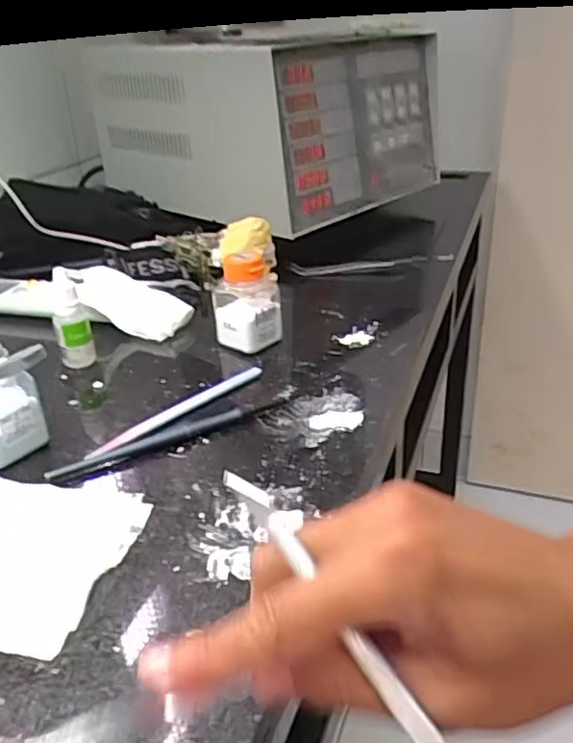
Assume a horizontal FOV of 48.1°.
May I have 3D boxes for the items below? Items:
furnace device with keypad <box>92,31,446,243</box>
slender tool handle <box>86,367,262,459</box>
[{"bbox_3d":[-0.024,-0.330,0.858,0.345,0.194,0.378,23,38,38],"label":"furnace device with keypad"},{"bbox_3d":[-0.069,0.024,0.431,0.137,0.008,0.012,-25,36,-34],"label":"slender tool handle"}]

